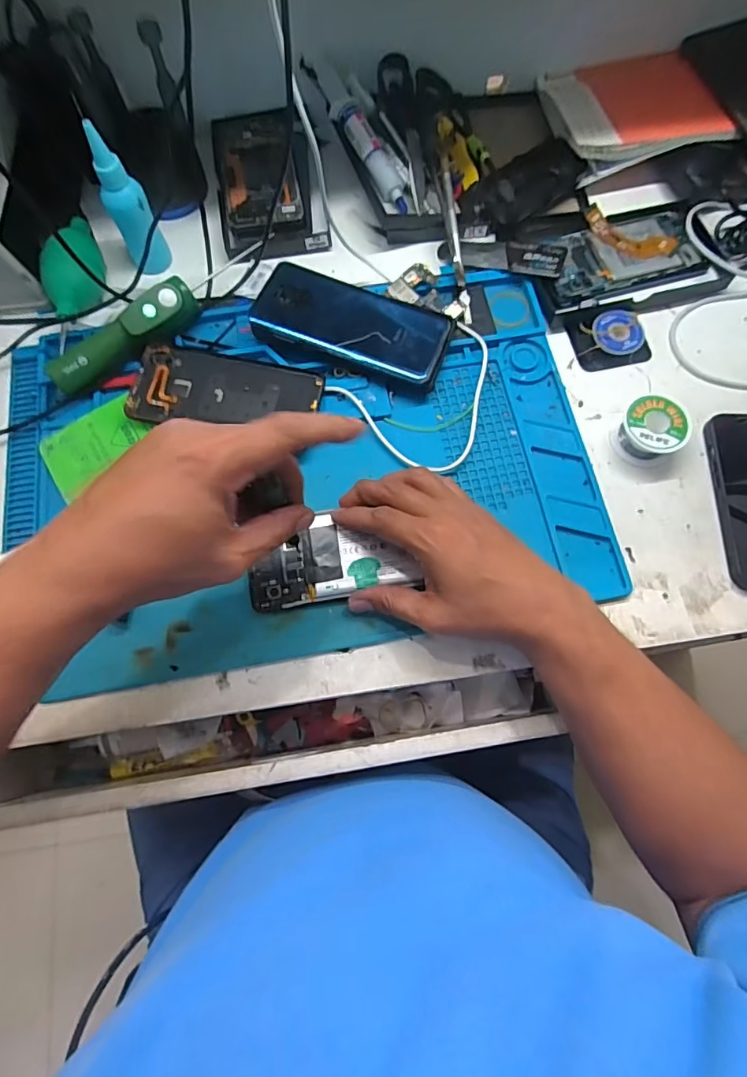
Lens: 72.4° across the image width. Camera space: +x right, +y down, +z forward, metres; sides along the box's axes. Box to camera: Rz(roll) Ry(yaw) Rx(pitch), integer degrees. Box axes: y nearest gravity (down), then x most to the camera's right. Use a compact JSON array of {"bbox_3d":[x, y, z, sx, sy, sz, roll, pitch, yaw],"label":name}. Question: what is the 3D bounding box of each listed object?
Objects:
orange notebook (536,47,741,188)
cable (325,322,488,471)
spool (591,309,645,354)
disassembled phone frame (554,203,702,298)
[{"bbox_3d":[0.255,-0.433,0.514,0.145,0.027,0.148,-10,66,3],"label":"orange notebook"},{"bbox_3d":[0.054,-0.117,0.434,0.148,0.016,0.114,-30,74,-9],"label":"cable"},{"bbox_3d":[0.222,-0.185,0.460,0.047,0.012,0.045,0,72,0],"label":"spool"},{"bbox_3d":[0.230,-0.275,0.482,0.149,0.014,0.081,-20,73,-7],"label":"disassembled phone frame"}]

